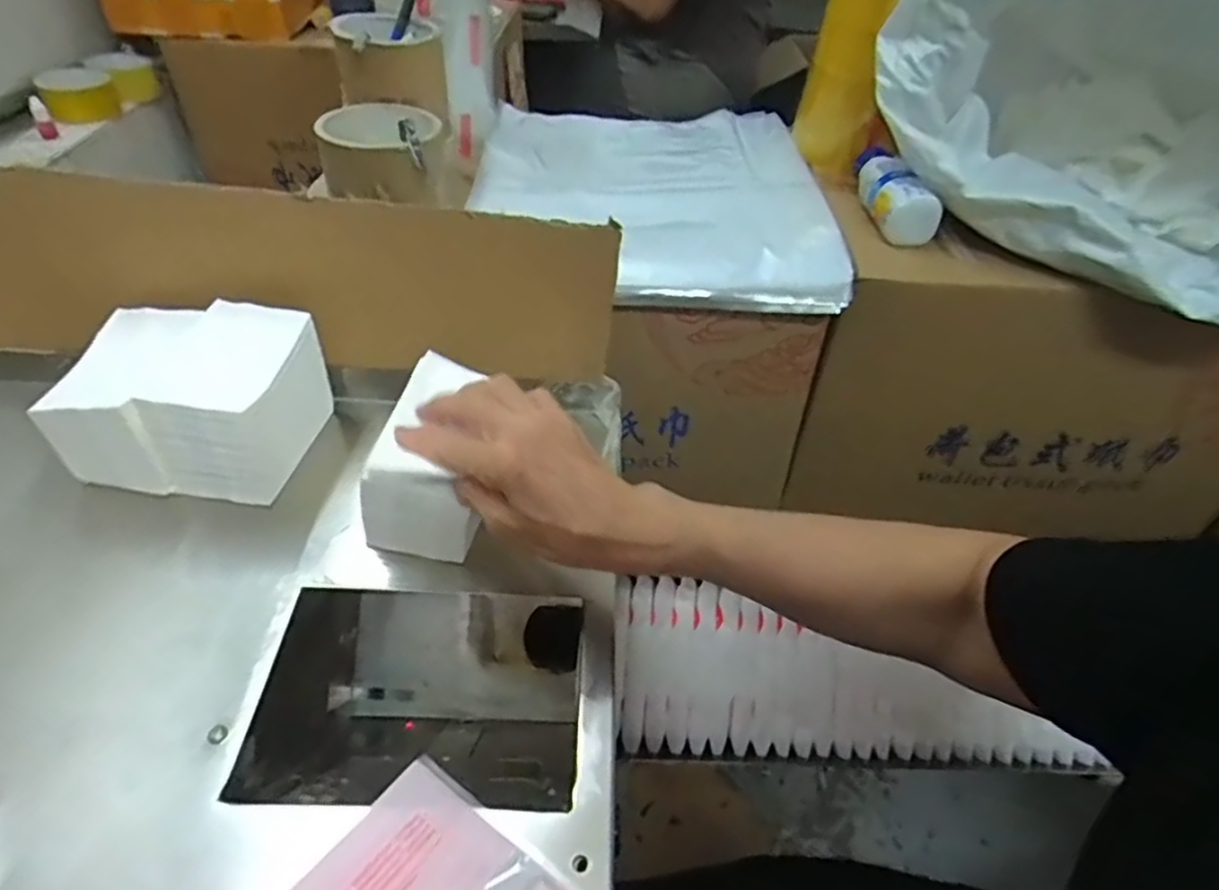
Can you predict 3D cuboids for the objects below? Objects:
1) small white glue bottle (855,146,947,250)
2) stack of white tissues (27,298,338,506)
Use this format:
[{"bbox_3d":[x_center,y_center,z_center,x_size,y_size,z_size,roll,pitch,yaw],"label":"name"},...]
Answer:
[{"bbox_3d":[0.277,-0.251,0.676,0.052,0.050,0.145,5,44,2],"label":"small white glue bottle"},{"bbox_3d":[-0.281,-0.029,0.479,0.138,0.095,0.104,4,44,1],"label":"stack of white tissues"}]

